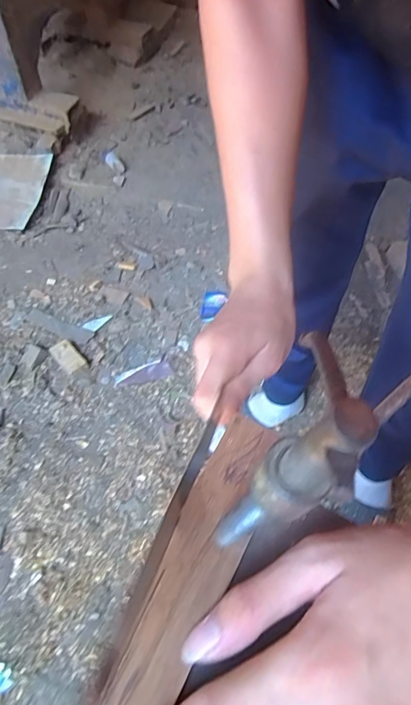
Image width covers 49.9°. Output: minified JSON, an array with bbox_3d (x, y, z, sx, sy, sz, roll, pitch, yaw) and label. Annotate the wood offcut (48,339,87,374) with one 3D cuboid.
[{"bbox_3d":[-0.359,0.015,1.157,0.055,0.042,0.103,-38,65,-25],"label":"wood offcut"}]

